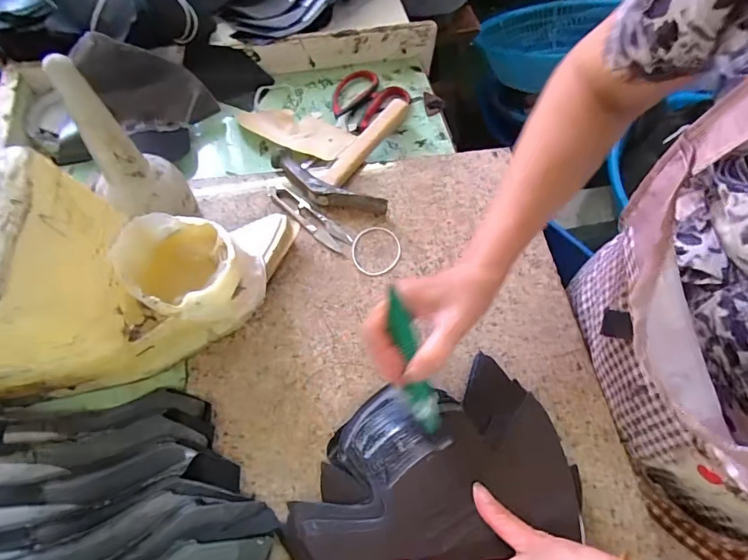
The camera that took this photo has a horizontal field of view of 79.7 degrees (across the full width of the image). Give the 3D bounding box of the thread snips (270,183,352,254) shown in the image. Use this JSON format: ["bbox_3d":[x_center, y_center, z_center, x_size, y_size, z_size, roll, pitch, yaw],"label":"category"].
[{"bbox_3d":[-0.071,-0.071,0.496,0.118,0.005,0.028,41,68,16],"label":"thread snips"}]

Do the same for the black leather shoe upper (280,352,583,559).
[{"bbox_3d":[0.055,0.168,0.360,0.178,0.051,0.222,39,70,13],"label":"black leather shoe upper"}]

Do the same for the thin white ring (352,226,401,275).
[{"bbox_3d":[0.002,-0.032,0.488,0.053,0.006,0.060,4,64,-2],"label":"thin white ring"}]

